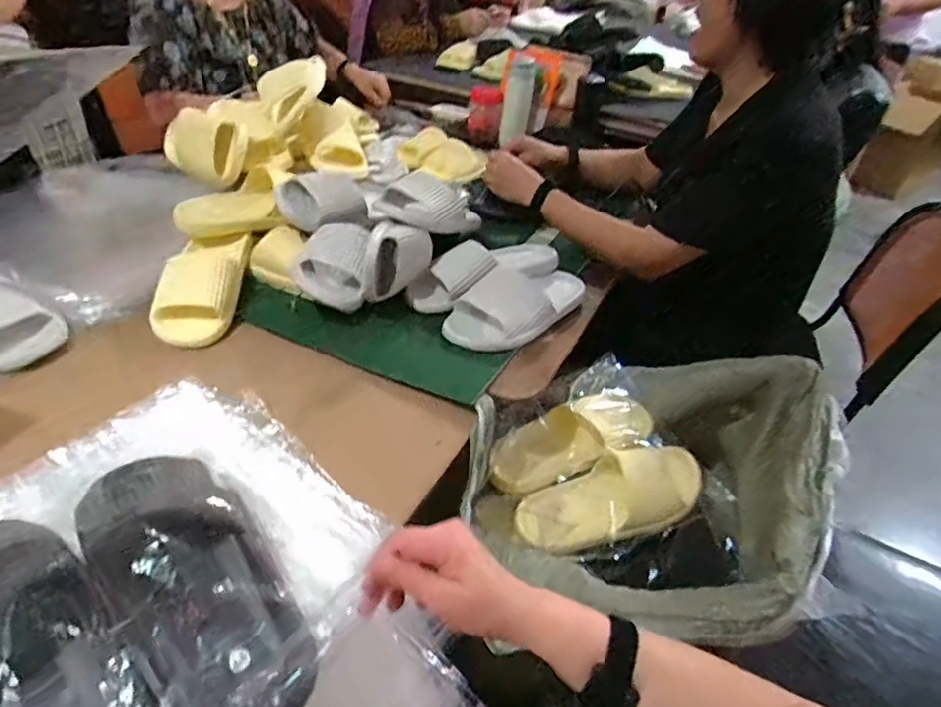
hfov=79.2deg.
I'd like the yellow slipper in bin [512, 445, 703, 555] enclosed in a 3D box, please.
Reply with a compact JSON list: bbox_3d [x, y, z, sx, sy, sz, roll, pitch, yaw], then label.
[{"bbox_3d":[0.201,0.200,0.789,0.279,0.047,0.110,-13,65,-10],"label":"yellow slipper in bin"}]

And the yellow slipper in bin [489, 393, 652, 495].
[{"bbox_3d":[0.154,0.126,0.845,0.272,0.064,0.097,-23,65,-13],"label":"yellow slipper in bin"}]

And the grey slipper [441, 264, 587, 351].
[{"bbox_3d":[0.080,-0.087,0.863,0.120,0.078,0.282,28,43,26],"label":"grey slipper"}]

